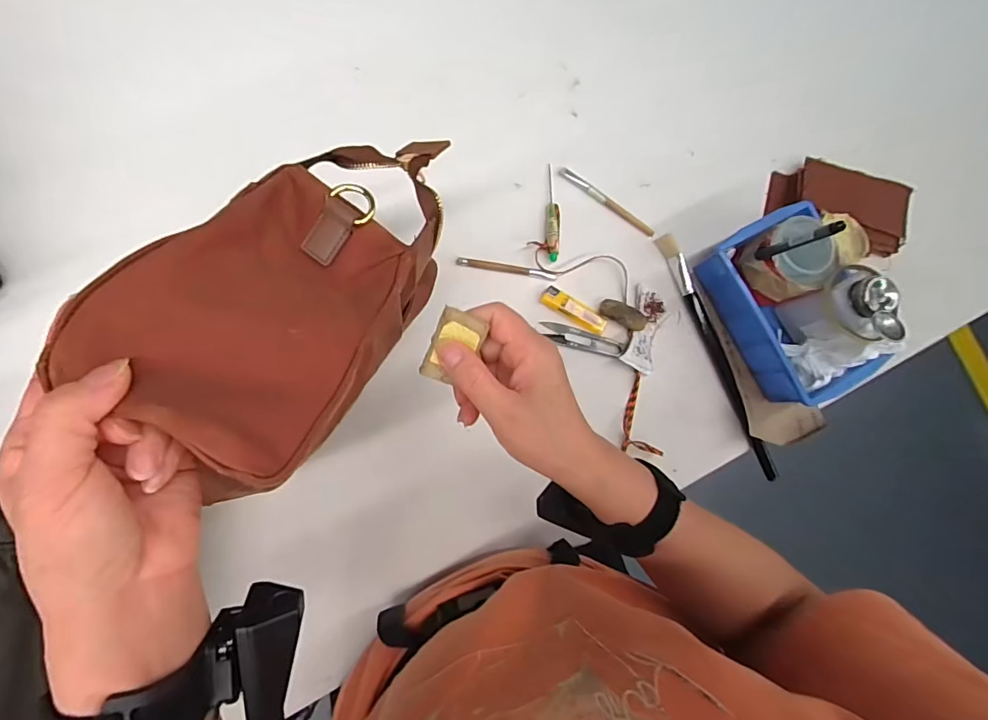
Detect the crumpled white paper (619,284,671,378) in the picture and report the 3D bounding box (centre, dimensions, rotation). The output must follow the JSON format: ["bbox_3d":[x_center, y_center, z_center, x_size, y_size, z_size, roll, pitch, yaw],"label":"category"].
[{"bbox_3d":[0.172,-0.034,0.530,0.039,0.012,0.094,19,84,-1],"label":"crumpled white paper"}]

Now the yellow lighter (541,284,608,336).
[{"bbox_3d":[0.090,-0.055,0.522,0.076,0.016,0.024,30,79,-4],"label":"yellow lighter"}]

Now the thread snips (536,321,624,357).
[{"bbox_3d":[0.098,-0.023,0.522,0.092,0.008,0.023,13,81,-7],"label":"thread snips"}]

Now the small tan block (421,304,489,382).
[{"bbox_3d":[-0.026,-0.008,0.296,0.028,0.005,0.046,24,101,1],"label":"small tan block"}]

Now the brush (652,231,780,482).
[{"bbox_3d":[0.258,-0.004,0.536,0.022,0.012,0.302,-22,86,-11],"label":"brush"}]

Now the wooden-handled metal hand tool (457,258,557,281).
[{"bbox_3d":[0.015,-0.102,0.520,0.110,0.006,0.010,9,81,-7],"label":"wooden-handled metal hand tool"}]

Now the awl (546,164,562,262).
[{"bbox_3d":[0.068,-0.169,0.535,0.017,0.009,0.116,2,82,-8],"label":"awl"}]

